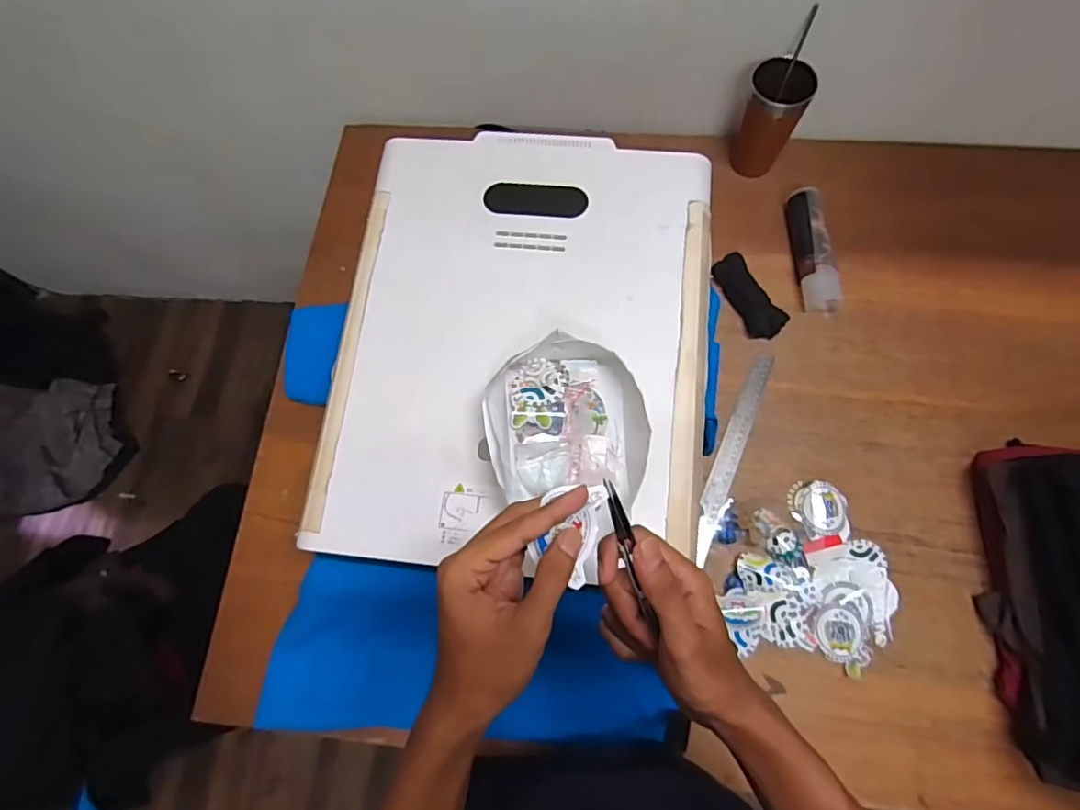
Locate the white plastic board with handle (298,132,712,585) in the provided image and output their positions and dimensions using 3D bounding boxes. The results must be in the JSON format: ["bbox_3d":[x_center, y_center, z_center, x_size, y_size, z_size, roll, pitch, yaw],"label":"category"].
[{"bbox_3d":[-0.016,-0.082,0.597,0.397,0.028,0.498,7,76,3],"label":"white plastic board with handle"}]

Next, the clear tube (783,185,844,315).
[{"bbox_3d":[0.381,-0.216,0.774,0.046,0.057,0.184,-7,76,-1],"label":"clear tube"}]

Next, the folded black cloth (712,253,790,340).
[{"bbox_3d":[0.288,-0.150,0.754,0.046,0.021,0.127,-28,77,-6],"label":"folded black cloth"}]

